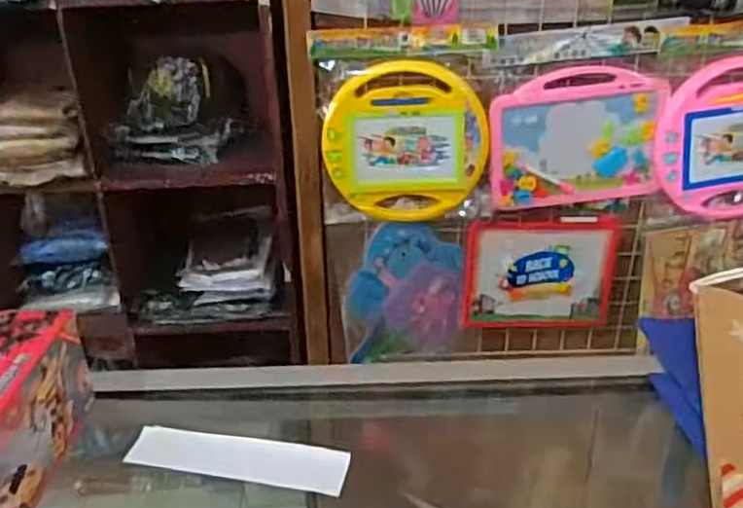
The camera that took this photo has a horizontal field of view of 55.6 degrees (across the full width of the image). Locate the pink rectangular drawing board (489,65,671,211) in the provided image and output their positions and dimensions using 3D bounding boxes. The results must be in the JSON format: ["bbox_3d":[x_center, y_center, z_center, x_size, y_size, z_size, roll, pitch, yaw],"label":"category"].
[{"bbox_3d":[0.351,-0.196,1.214,0.286,0.236,0.018,0,27,2],"label":"pink rectangular drawing board"}]

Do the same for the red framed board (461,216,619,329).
[{"bbox_3d":[0.320,0.040,1.360,0.282,0.237,0.027,-1,27,-1],"label":"red framed board"}]

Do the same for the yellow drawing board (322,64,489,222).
[{"bbox_3d":[0.058,-0.188,1.226,0.272,0.270,0.022,2,27,5],"label":"yellow drawing board"}]

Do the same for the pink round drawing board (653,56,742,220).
[{"bbox_3d":[0.624,-0.189,1.209,0.267,0.275,0.041,-10,30,4],"label":"pink round drawing board"}]

